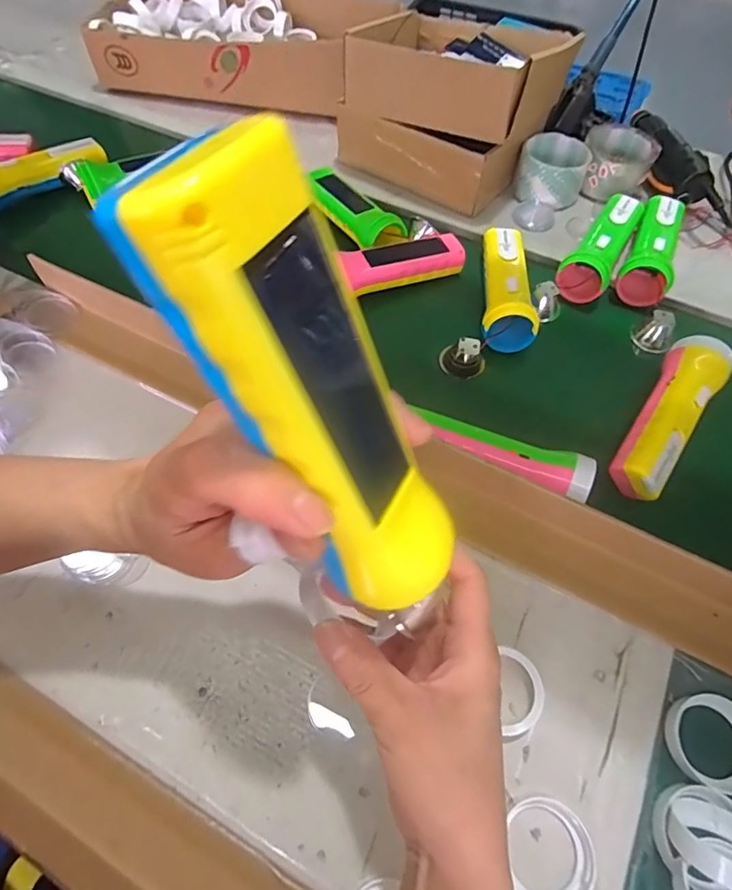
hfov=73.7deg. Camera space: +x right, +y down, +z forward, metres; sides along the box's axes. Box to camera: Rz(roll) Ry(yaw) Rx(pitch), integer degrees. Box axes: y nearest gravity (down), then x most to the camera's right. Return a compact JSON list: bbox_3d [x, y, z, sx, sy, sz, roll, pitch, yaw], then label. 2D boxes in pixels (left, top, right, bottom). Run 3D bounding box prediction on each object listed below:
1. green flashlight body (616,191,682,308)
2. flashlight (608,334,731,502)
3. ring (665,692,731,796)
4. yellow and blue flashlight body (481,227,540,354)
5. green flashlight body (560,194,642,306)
[{"bbox_3d":[0.319,-0.219,0.539,0.050,0.040,0.151,26,64,13],"label":"green flashlight body"},{"bbox_3d":[0.266,-0.027,0.430,0.054,0.042,0.176,36,67,17],"label":"flashlight"},{"bbox_3d":[0.224,0.189,0.312,0.056,0.013,0.052,0,61,0],"label":"ring"},{"bbox_3d":[0.144,-0.173,0.507,0.050,0.044,0.156,3,61,1],"label":"yellow and blue flashlight body"},{"bbox_3d":[0.257,-0.218,0.536,0.048,0.040,0.160,27,64,14],"label":"green flashlight body"}]

